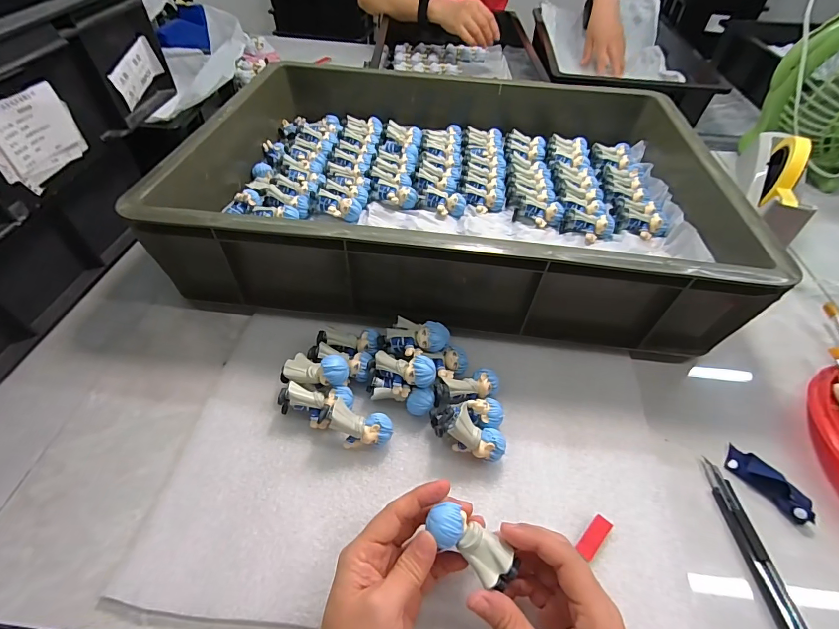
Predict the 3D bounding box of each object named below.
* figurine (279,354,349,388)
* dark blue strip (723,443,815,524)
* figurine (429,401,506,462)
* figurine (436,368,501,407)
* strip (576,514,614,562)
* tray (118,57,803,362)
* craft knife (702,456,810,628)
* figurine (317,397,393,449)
[{"bbox_3d":[-0.092,0.054,0.364,0.059,0.037,0.030,1,50,14],"label":"figurine"},{"bbox_3d":[0.294,0.140,0.332,0.027,0.014,0.065,-32,58,-25],"label":"dark blue strip"},{"bbox_3d":[0.040,0.097,0.332,0.066,0.035,0.028,32,54,-2],"label":"figurine"},{"bbox_3d":[0.043,0.071,0.370,0.061,0.029,0.026,-8,52,-10],"label":"figurine"},{"bbox_3d":[0.134,0.169,0.303,0.034,0.004,0.014,-36,60,-28],"label":"strip"},{"bbox_3d":[0.045,-0.192,0.523,0.591,0.124,0.447,6,50,3],"label":"tray"},{"bbox_3d":[0.254,0.181,0.299,0.017,0.011,0.136,-1,50,-3],"label":"craft knife"},{"bbox_3d":[-0.055,0.094,0.335,0.061,0.028,0.027,24,50,-16],"label":"figurine"}]

